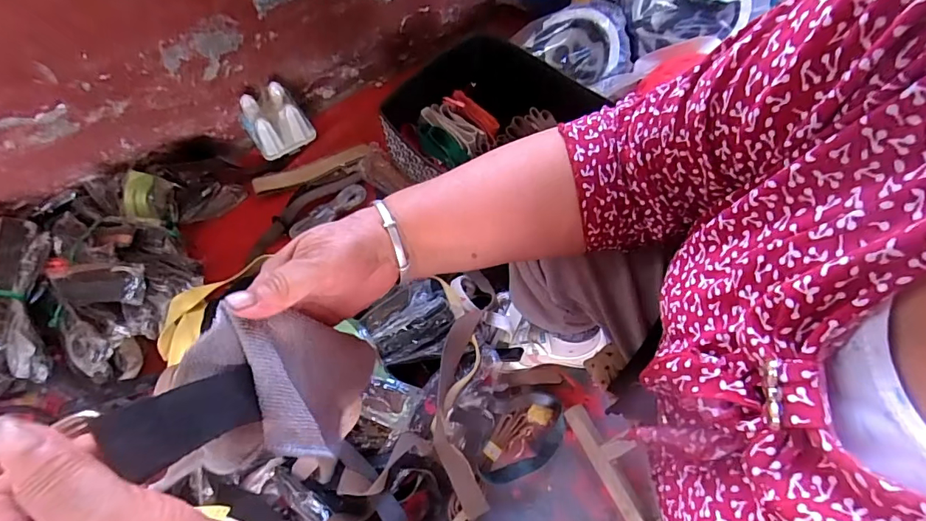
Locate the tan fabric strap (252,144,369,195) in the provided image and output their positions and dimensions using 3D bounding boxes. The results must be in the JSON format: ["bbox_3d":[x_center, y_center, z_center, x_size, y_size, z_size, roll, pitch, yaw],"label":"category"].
[{"bbox_3d":[-0.325,-0.198,1.004,0.247,0.024,0.041,-21,64,-9],"label":"tan fabric strap"}]

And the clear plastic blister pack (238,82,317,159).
[{"bbox_3d":[-0.402,-0.297,0.997,0.121,0.122,0.107,-33,66,-15],"label":"clear plastic blister pack"}]

